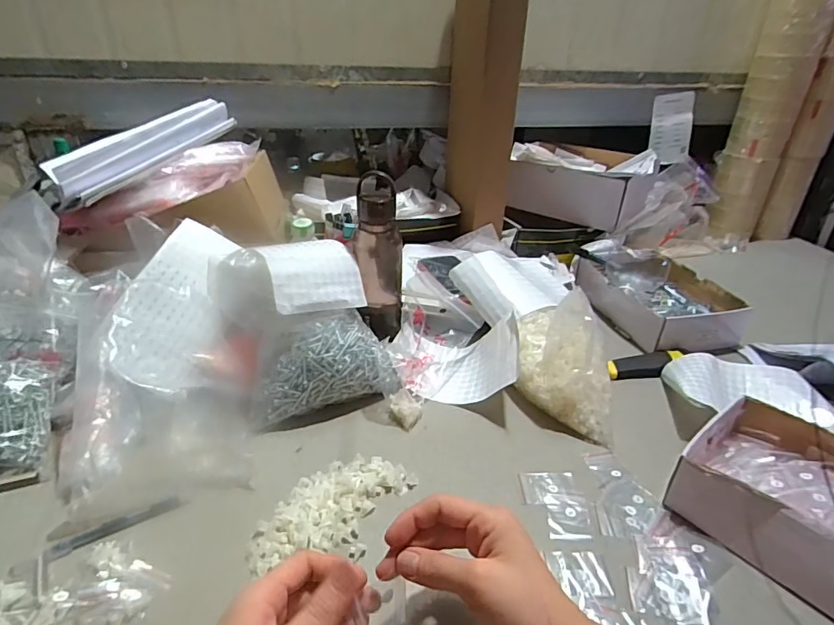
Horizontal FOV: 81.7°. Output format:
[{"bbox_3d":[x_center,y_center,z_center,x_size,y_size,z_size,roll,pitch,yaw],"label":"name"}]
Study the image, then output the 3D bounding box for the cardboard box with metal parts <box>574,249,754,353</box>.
[{"bbox_3d":[0.405,-0.036,0.818,0.178,0.084,0.244,-7,31,-17],"label":"cardboard box with metal parts"}]

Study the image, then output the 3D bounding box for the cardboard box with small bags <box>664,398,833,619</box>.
[{"bbox_3d":[0.388,0.186,0.451,0.177,0.067,0.229,-19,36,-34],"label":"cardboard box with small bags"}]

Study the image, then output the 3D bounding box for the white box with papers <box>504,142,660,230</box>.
[{"bbox_3d":[0.354,-0.279,1.010,0.257,0.117,0.226,18,33,27],"label":"white box with papers"}]

